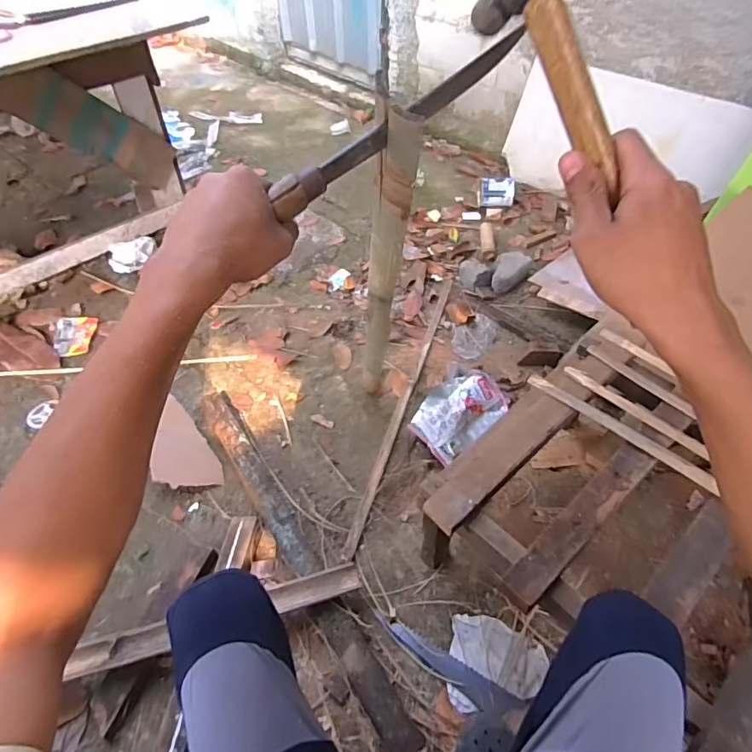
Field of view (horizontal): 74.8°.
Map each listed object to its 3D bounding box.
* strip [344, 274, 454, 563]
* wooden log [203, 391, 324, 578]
[{"bbox_3d":[0.089,0.045,1.415,0.033,0.017,1.018,14,52,13],"label":"strip"},{"bbox_3d":[-0.298,0.243,1.226,0.088,0.052,0.592,-27,55,-19],"label":"wooden log"}]

